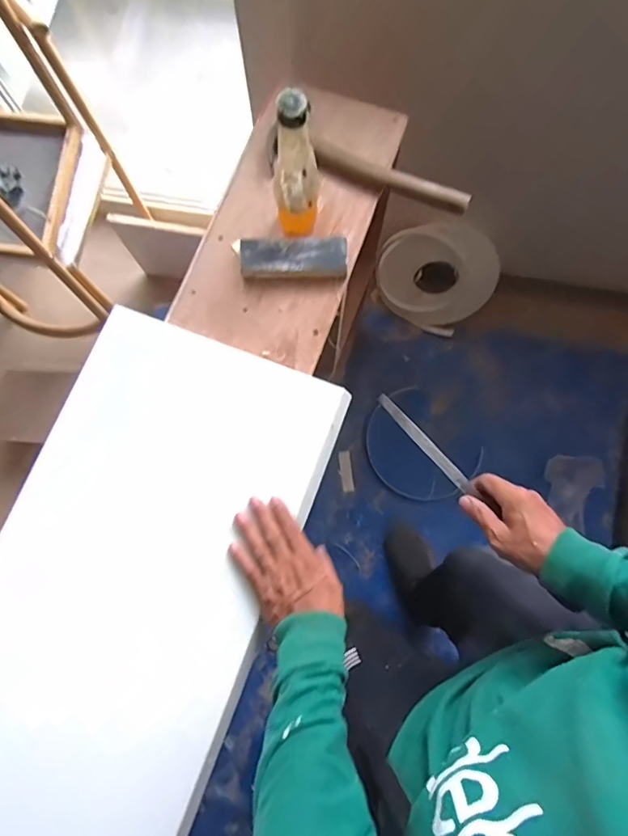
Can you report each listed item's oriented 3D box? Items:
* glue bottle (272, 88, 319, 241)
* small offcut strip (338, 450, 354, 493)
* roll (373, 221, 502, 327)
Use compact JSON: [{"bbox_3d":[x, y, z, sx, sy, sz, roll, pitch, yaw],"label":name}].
[{"bbox_3d":[-0.021,-0.284,0.560,0.053,0.198,0.050,0,79,-1],"label":"glue bottle"},{"bbox_3d":[0.092,0.154,1.378,0.037,0.010,0.117,-6,79,-2],"label":"small offcut strip"},{"bbox_3d":[0.340,-0.386,1.361,0.316,0.349,0.044,-3,54,28],"label":"roll"}]

